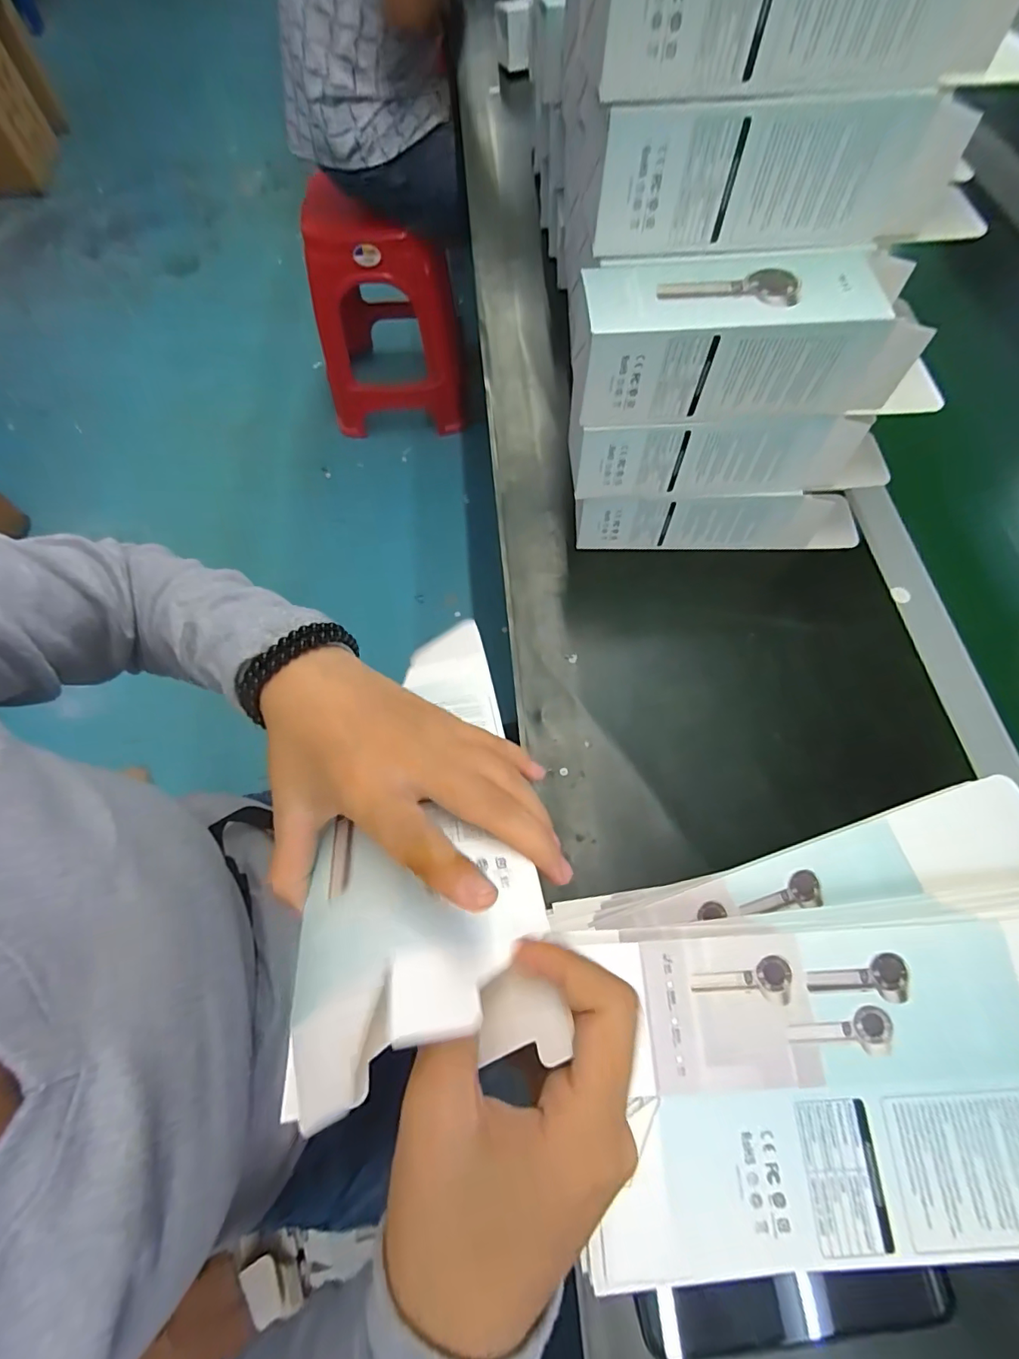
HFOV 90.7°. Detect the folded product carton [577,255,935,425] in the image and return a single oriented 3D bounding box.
[{"bbox_3d":[0.152,-0.205,0.301,0.228,0.063,0.064,-2,67,-2],"label":"folded product carton"}]

